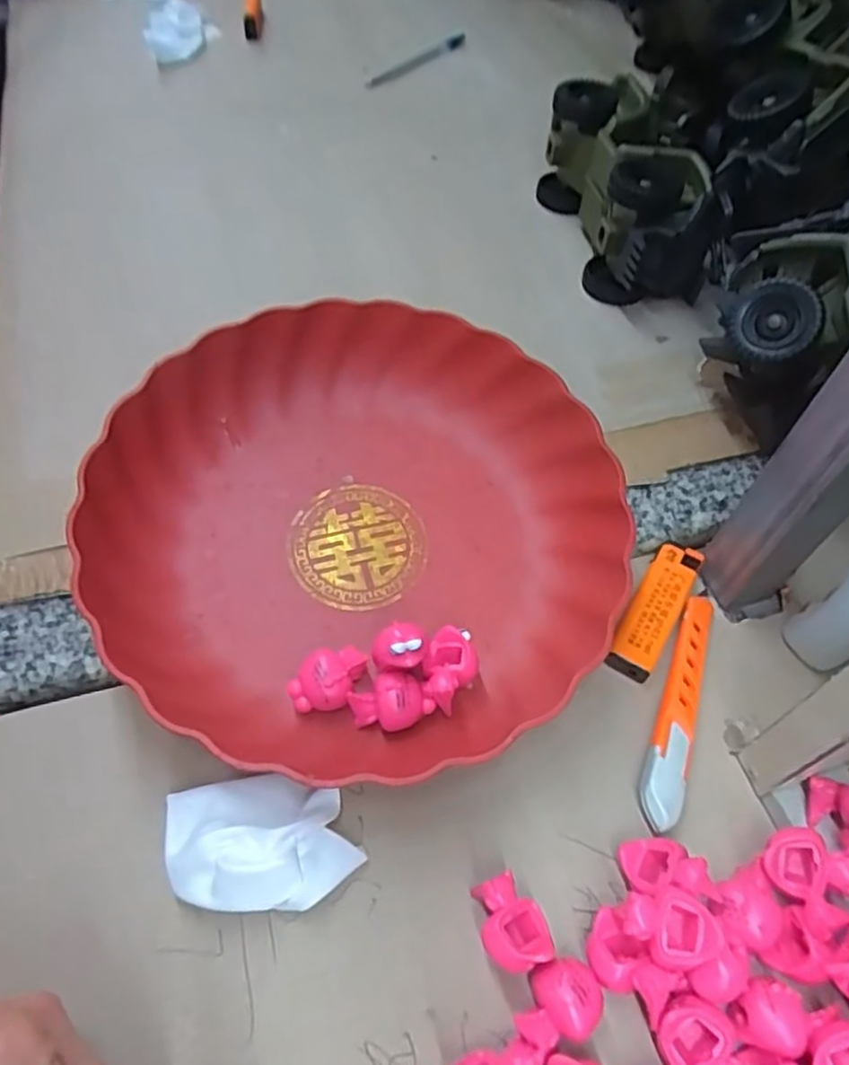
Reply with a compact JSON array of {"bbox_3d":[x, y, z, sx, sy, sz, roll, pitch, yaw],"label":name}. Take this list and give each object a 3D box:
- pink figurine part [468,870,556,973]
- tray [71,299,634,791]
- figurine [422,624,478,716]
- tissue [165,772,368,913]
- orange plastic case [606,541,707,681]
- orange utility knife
[{"bbox_3d":[0.033,0.150,0.271,0.025,0.021,0.032,-12,57,-11],"label":"pink figurine part"},{"bbox_3d":[-0.029,-0.006,0.347,0.245,0.058,0.239,10,55,3],"label":"tray"},{"bbox_3d":[0.011,0.063,0.325,0.024,0.018,0.036,20,57,11],"label":"figurine"},{"bbox_3d":[-0.065,0.121,0.280,0.074,0.024,0.049,-2,55,-4],"label":"tissue"},{"bbox_3d":[0.117,0.037,0.358,0.024,0.010,0.081,28,58,15],"label":"orange plastic case"},{"bbox_3d":[0.120,0.079,0.331,0.017,0.015,0.121,21,57,12],"label":"orange utility knife"}]

